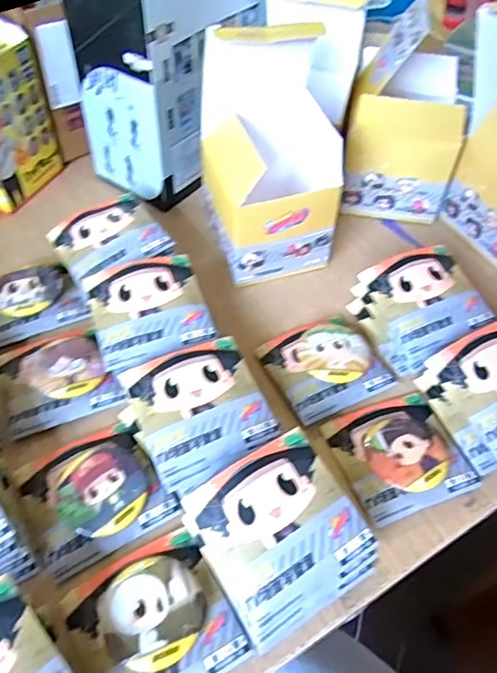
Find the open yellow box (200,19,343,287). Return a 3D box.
[{"bbox_3d":[0.016,-0.146,0.435,0.103,0.183,0.103,-7,52,-8],"label":"open yellow box"}]

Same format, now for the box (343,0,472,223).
[{"bbox_3d":[0.148,-0.208,0.491,0.103,0.164,0.098,11,51,7],"label":"box"}]

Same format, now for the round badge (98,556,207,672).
[{"bbox_3d":[-0.054,0.154,0.296,0.056,0.010,0.054,1,51,-2],"label":"round badge"}]

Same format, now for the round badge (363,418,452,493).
[{"bbox_3d":[0.111,0.080,0.365,0.058,0.010,0.055,1,51,-2],"label":"round badge"}]

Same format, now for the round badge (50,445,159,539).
[{"bbox_3d":[-0.093,0.096,0.338,0.060,0.013,0.061,1,51,-2],"label":"round badge"}]

